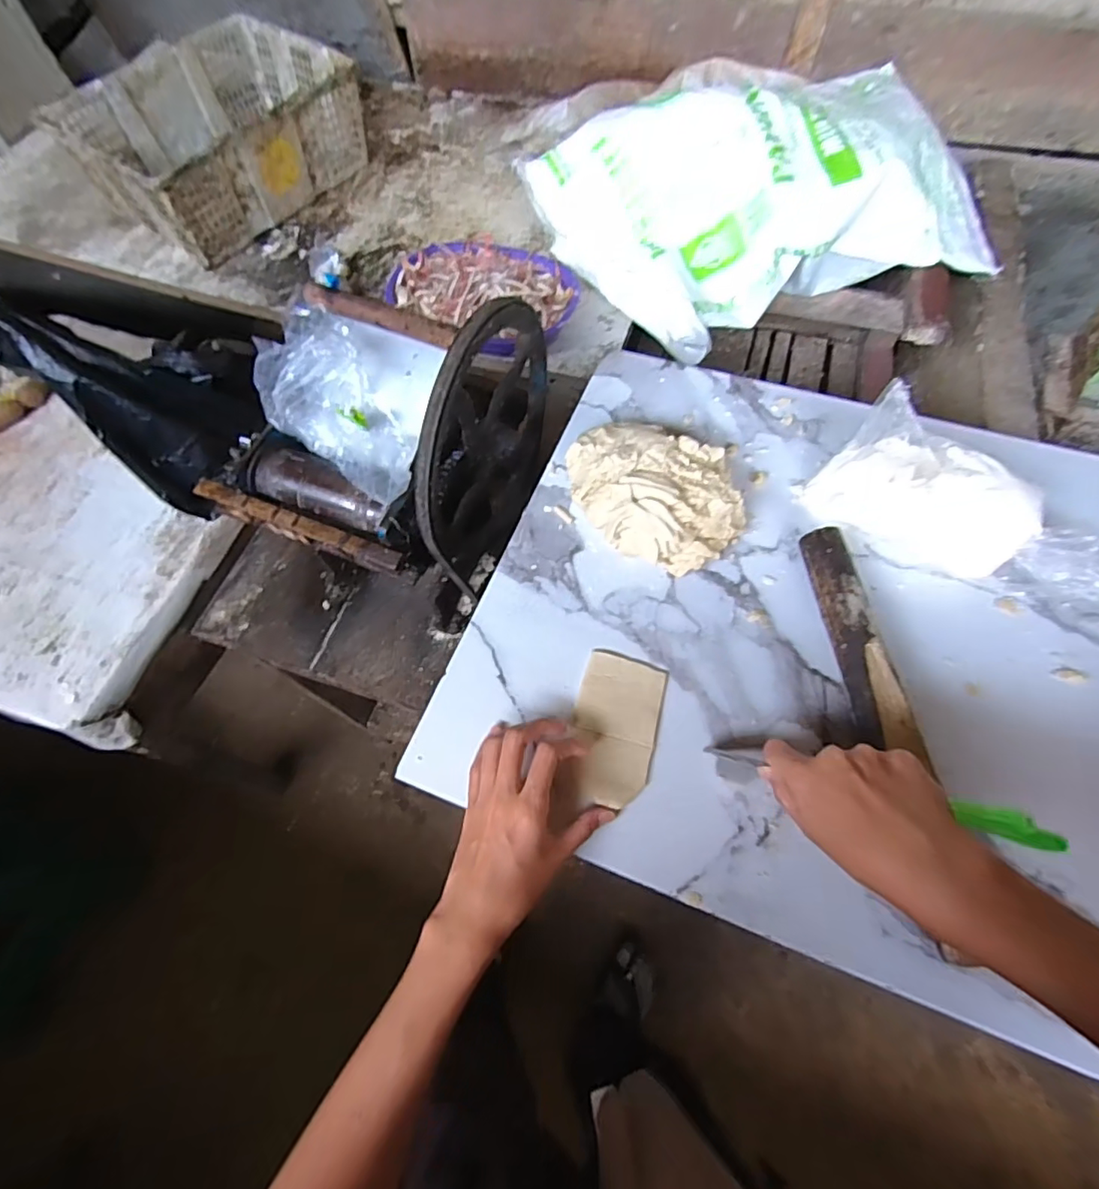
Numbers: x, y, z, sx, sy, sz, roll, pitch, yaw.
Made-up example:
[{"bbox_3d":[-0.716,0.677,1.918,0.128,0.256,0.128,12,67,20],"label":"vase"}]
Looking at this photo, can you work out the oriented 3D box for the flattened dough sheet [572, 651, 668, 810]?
[{"bbox_3d":[0.050,0.102,0.431,0.062,0.007,0.113,14,66,7],"label":"flattened dough sheet"}]

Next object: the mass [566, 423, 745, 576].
[{"bbox_3d":[0.094,-0.096,0.499,0.122,0.063,0.157,-22,66,-9],"label":"mass"}]

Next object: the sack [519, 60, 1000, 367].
[{"bbox_3d":[0.341,-0.629,0.902,0.695,0.213,0.405,-13,65,-5],"label":"sack"}]

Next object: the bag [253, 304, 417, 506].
[{"bbox_3d":[-0.200,-0.170,0.537,0.104,0.055,0.202,-35,90,-14],"label":"bag"}]

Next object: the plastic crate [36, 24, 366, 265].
[{"bbox_3d":[-0.614,-0.878,1.073,0.356,0.153,0.479,37,71,17],"label":"plastic crate"}]

